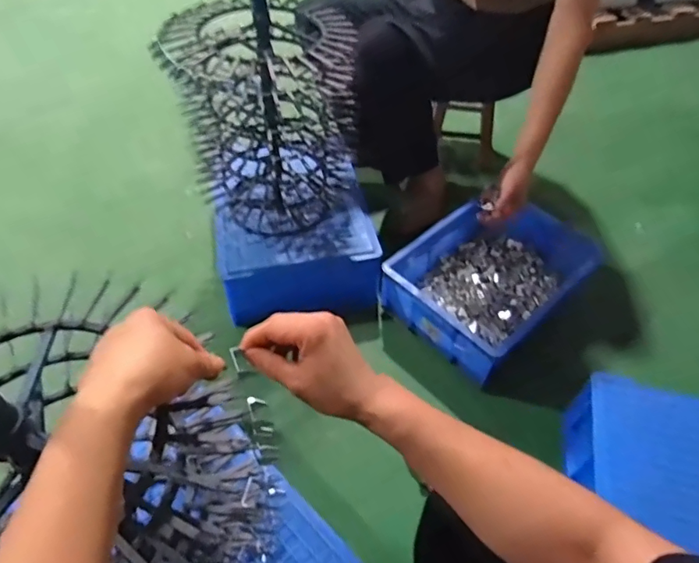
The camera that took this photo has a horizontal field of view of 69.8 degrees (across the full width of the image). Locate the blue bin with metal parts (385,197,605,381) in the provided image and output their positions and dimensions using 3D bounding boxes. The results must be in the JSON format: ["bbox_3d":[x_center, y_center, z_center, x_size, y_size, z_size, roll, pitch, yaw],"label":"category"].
[{"bbox_3d":[0.305,-0.002,1.148,0.331,0.153,0.388,37,59,27],"label":"blue bin with metal parts"}]

